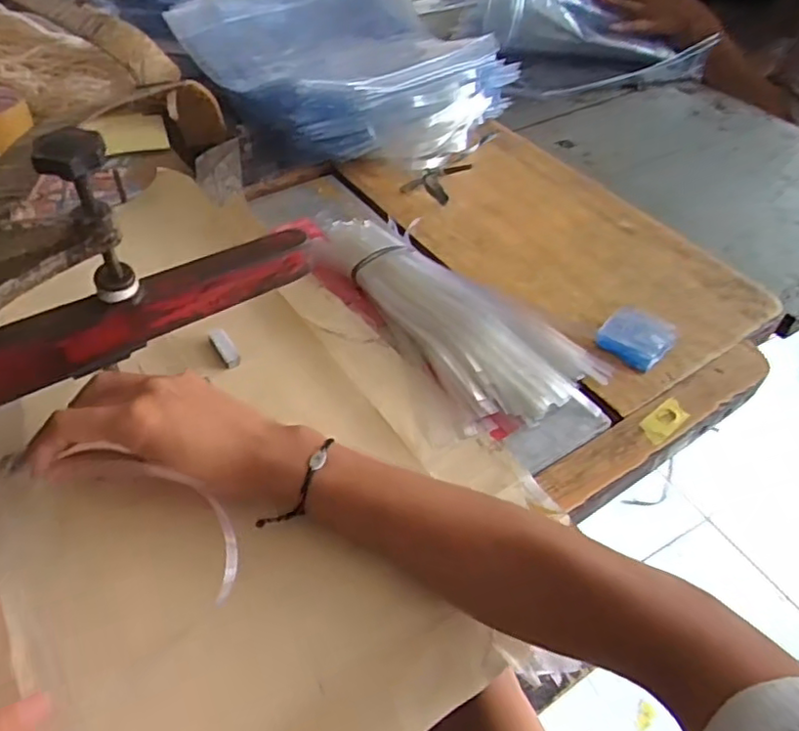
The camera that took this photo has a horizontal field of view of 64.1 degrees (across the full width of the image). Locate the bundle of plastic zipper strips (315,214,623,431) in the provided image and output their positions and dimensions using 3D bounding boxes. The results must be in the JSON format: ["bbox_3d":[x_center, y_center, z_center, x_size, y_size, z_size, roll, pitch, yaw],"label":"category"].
[{"bbox_3d":[0.037,-0.050,0.518,0.120,0.028,0.260,-27,53,-25],"label":"bundle of plastic zipper strips"}]

